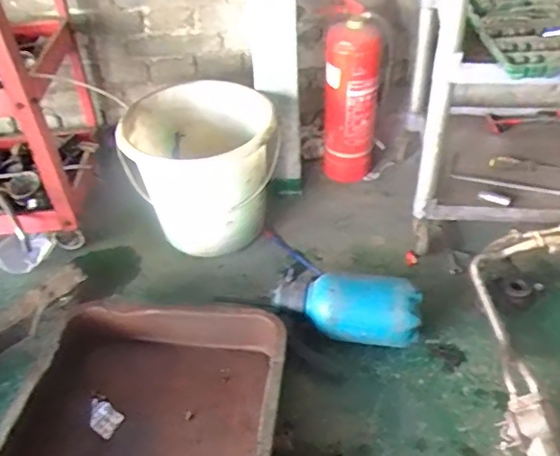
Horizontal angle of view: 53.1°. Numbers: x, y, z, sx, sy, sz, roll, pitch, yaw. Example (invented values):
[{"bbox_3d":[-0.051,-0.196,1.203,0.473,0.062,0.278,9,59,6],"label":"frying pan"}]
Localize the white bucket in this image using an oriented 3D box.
[{"bbox_3d":[-0.178,-0.136,1.341,0.340,0.317,0.340,-2,40,1],"label":"white bucket"}]

